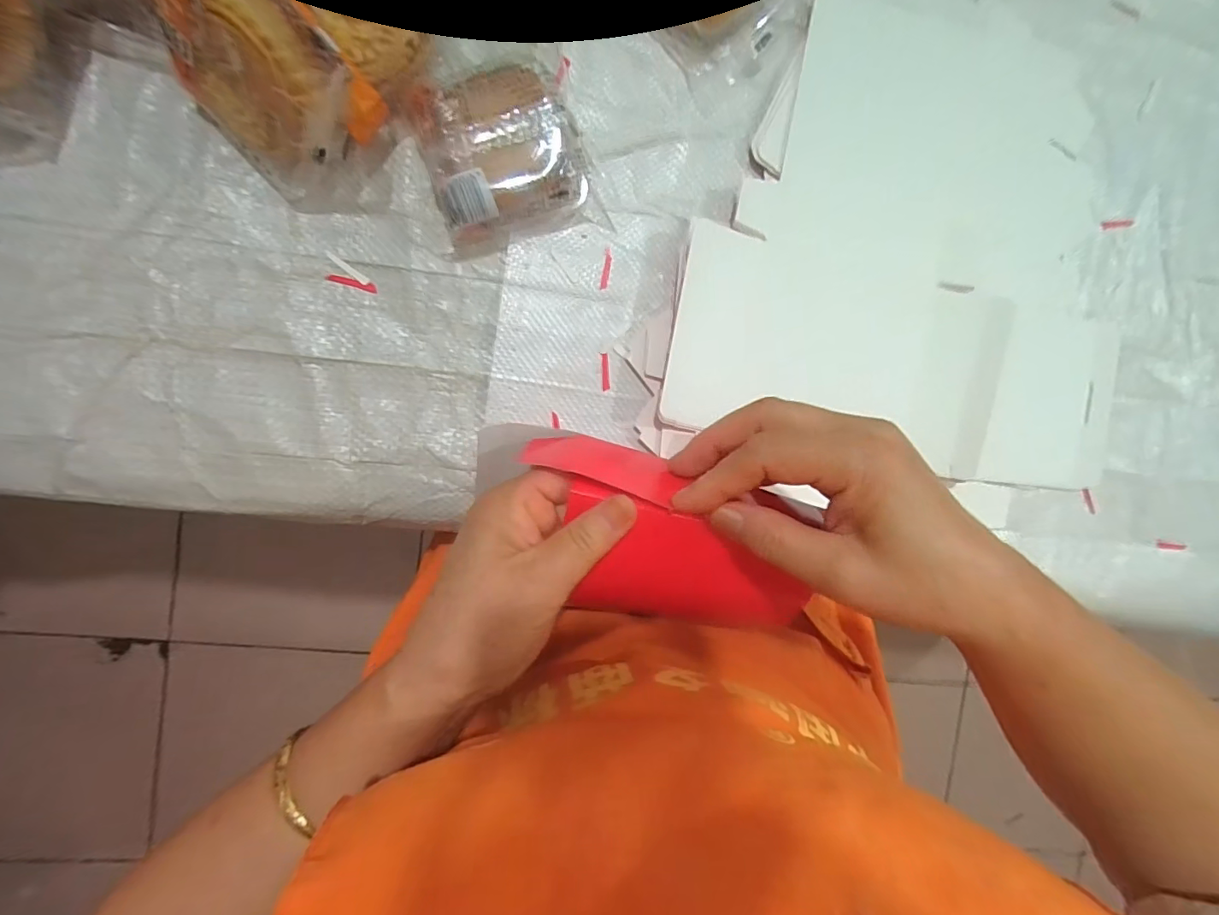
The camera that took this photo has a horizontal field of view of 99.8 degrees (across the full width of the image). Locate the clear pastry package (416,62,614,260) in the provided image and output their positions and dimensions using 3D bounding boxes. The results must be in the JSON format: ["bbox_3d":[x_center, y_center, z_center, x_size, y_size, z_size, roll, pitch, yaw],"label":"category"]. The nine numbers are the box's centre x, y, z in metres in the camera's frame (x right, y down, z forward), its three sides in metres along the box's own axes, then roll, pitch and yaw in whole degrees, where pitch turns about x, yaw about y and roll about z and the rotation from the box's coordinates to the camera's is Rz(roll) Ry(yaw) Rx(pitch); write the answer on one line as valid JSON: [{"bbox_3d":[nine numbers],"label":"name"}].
[{"bbox_3d":[-0.057,-0.173,0.298,0.096,0.036,0.083,-20,98,-6],"label":"clear pastry package"}]

